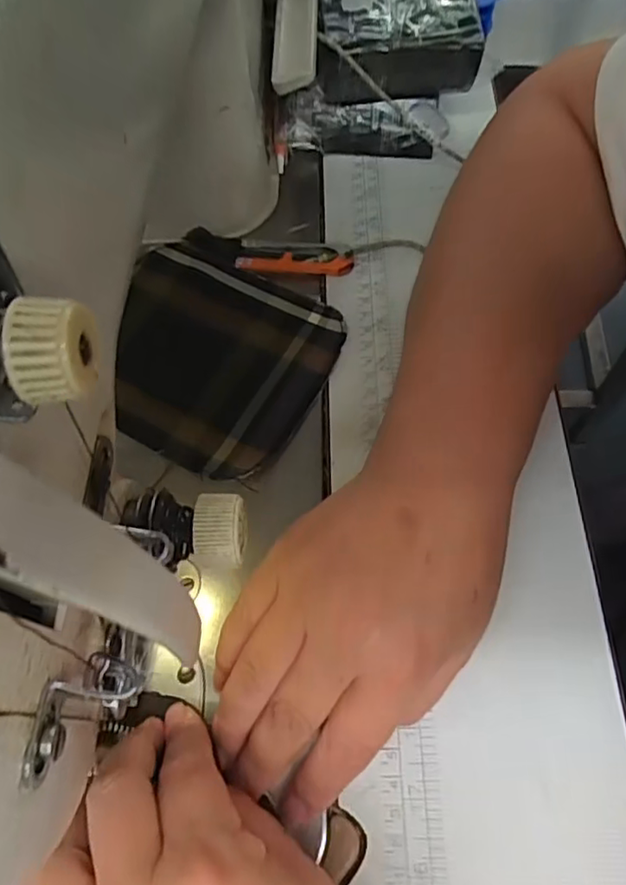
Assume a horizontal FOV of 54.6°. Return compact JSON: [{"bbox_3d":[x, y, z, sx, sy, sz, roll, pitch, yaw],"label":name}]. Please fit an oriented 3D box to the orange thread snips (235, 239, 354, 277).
[{"bbox_3d":[-0.010,-0.109,0.349,0.065,0.011,0.022,2,64,4],"label":"orange thread snips"}]

